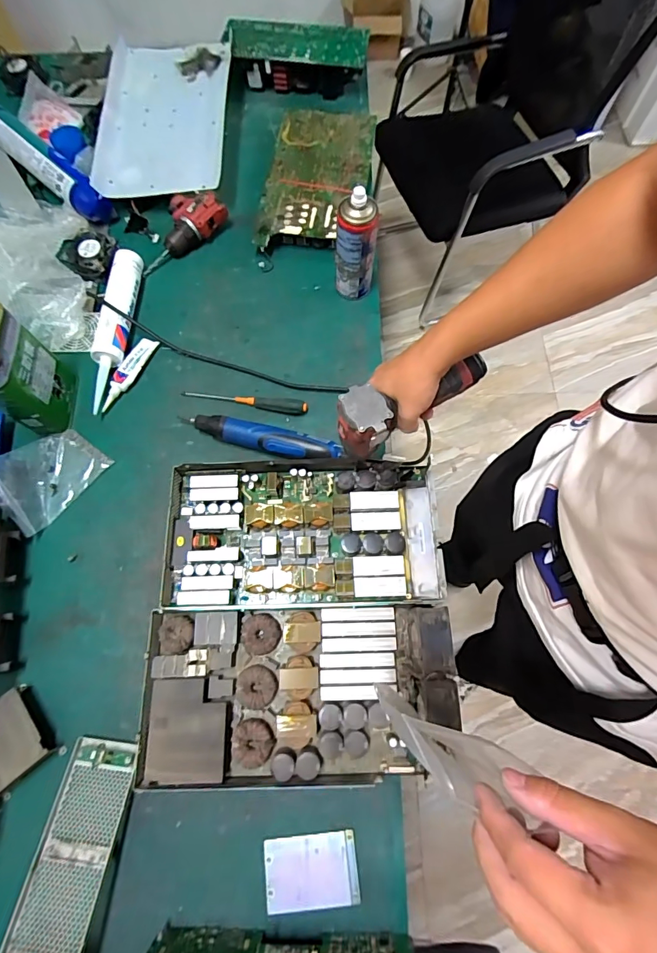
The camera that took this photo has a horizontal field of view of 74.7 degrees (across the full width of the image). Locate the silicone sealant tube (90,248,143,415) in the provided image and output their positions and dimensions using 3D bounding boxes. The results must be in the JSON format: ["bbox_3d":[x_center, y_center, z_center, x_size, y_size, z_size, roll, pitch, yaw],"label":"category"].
[{"bbox_3d":[-0.371,-0.256,0.743,0.054,0.050,0.297,7,71,3],"label":"silicone sealant tube"}]

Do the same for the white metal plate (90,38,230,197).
[{"bbox_3d":[-0.331,-0.721,0.864,0.232,0.023,0.370,3,80,-6],"label":"white metal plate"}]

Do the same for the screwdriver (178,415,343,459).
[{"bbox_3d":[-0.109,-0.066,0.683,0.263,0.034,0.048,16,72,7],"label":"screwdriver"}]

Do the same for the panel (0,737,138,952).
[{"bbox_3d":[-0.298,0.437,0.501,0.085,0.018,0.220,6,58,3],"label":"panel"}]

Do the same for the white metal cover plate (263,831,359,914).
[{"bbox_3d":[-0.020,0.471,0.514,0.108,0.012,0.070,-7,71,-1],"label":"white metal cover plate"}]

